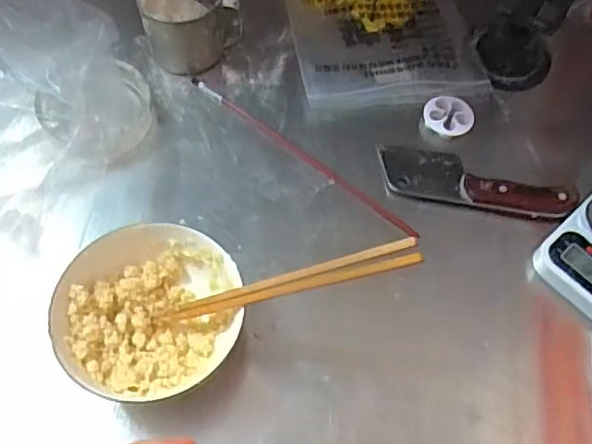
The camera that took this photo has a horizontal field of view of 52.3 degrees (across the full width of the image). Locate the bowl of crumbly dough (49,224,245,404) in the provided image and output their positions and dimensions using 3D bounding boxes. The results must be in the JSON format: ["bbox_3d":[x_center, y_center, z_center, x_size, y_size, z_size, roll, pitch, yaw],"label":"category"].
[{"bbox_3d":[-0.110,0.073,0.465,0.132,0.066,0.120,1,60,-2],"label":"bowl of crumbly dough"}]

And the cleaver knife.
[{"bbox_3d":[0.170,-0.039,0.571,0.179,0.017,0.056,10,60,3],"label":"cleaver knife"}]

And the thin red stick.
[{"bbox_3d":[0.002,-0.068,0.585,0.278,0.006,0.010,37,65,17],"label":"thin red stick"}]

